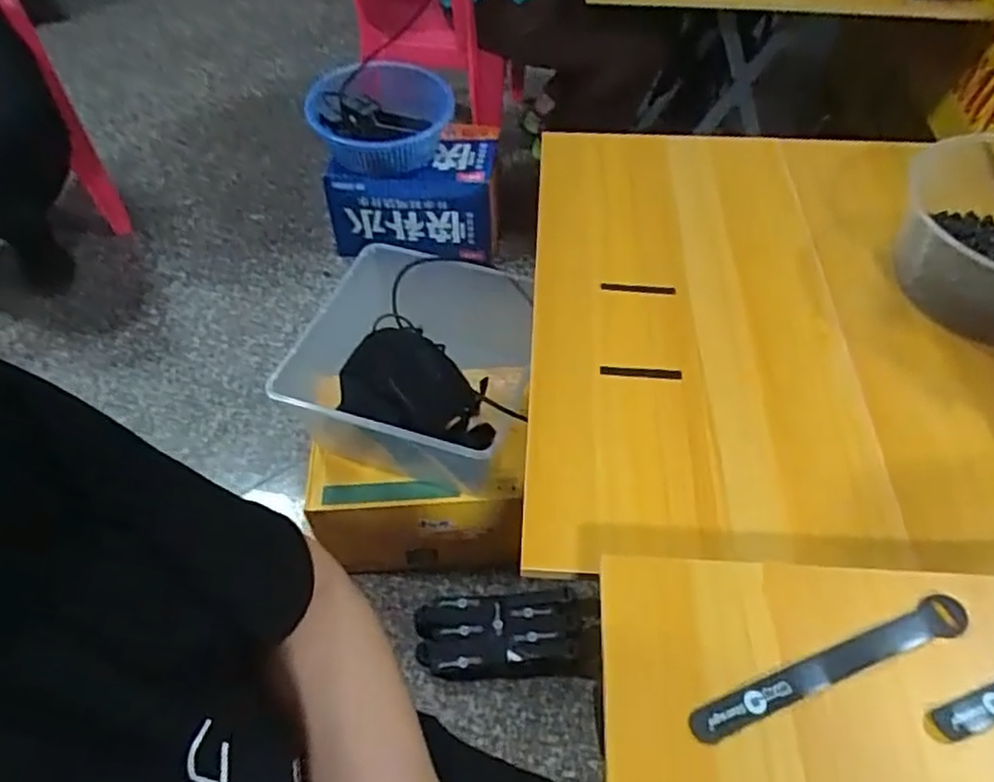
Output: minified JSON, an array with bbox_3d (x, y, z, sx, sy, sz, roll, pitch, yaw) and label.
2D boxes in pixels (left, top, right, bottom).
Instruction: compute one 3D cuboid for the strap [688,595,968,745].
[{"bbox_3d":[0.211,0.173,0.438,0.200,0.004,0.023,-17,58,-15],"label":"strap"}]

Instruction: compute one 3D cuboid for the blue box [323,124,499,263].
[{"bbox_3d":[-0.169,-0.414,1.458,0.337,0.179,0.215,2,52,3],"label":"blue box"}]

